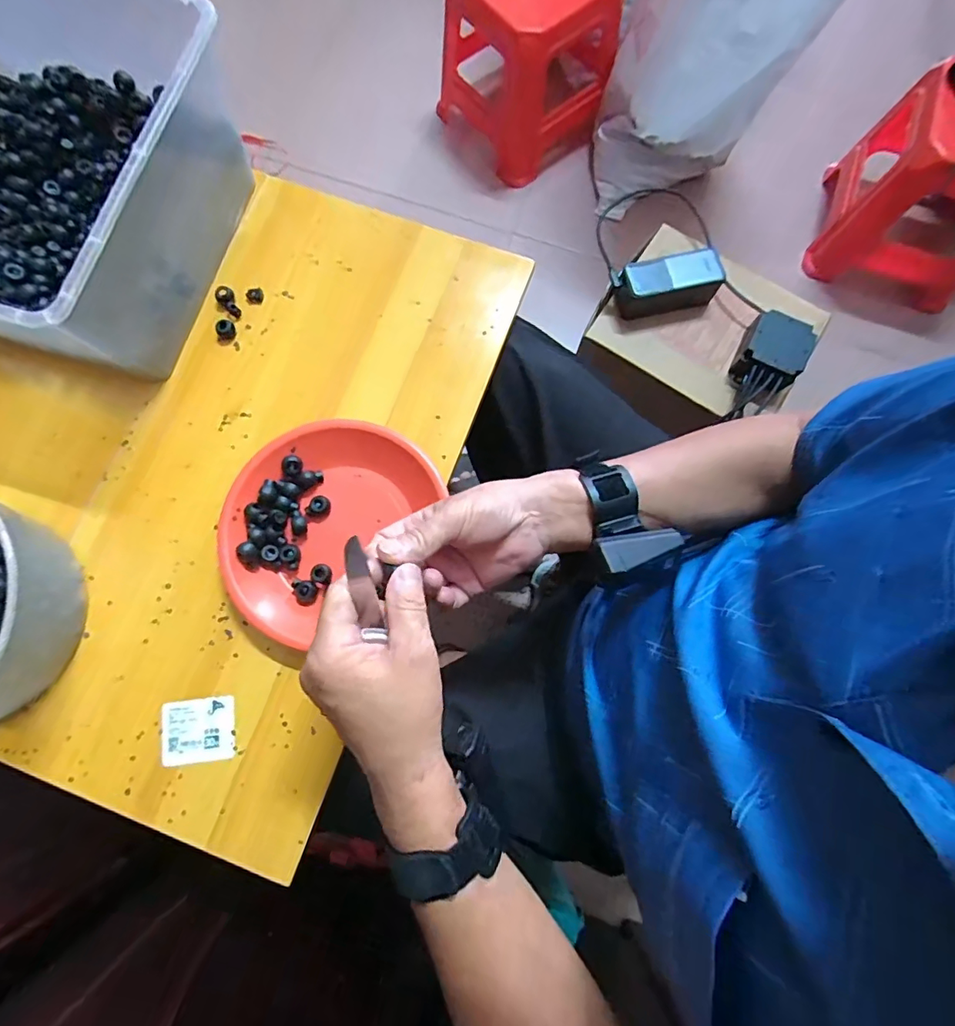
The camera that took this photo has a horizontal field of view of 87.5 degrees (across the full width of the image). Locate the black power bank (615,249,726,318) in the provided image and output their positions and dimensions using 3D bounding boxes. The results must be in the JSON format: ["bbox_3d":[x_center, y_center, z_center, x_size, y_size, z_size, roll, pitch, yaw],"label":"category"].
[{"bbox_3d":[0.260,-0.314,0.690,0.135,0.060,0.056,-10,78,-2],"label":"black power bank"}]

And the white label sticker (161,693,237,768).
[{"bbox_3d":[-0.236,0.183,0.422,0.059,0.004,0.050,-6,78,-1],"label":"white label sticker"}]

